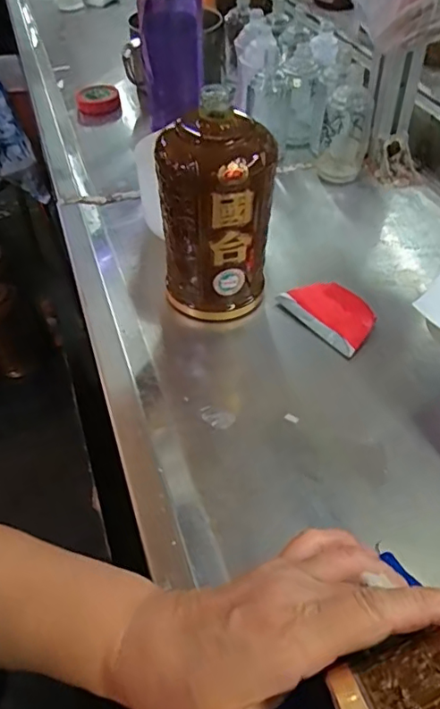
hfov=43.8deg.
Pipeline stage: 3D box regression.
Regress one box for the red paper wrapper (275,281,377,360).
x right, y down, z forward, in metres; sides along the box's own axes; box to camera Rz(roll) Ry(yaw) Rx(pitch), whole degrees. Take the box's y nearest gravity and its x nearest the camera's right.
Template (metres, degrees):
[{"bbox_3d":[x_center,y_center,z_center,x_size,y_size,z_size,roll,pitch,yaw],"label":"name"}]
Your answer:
[{"bbox_3d":[0.102,-0.039,0.496,0.054,0.016,0.089,-31,53,-22],"label":"red paper wrapper"}]

